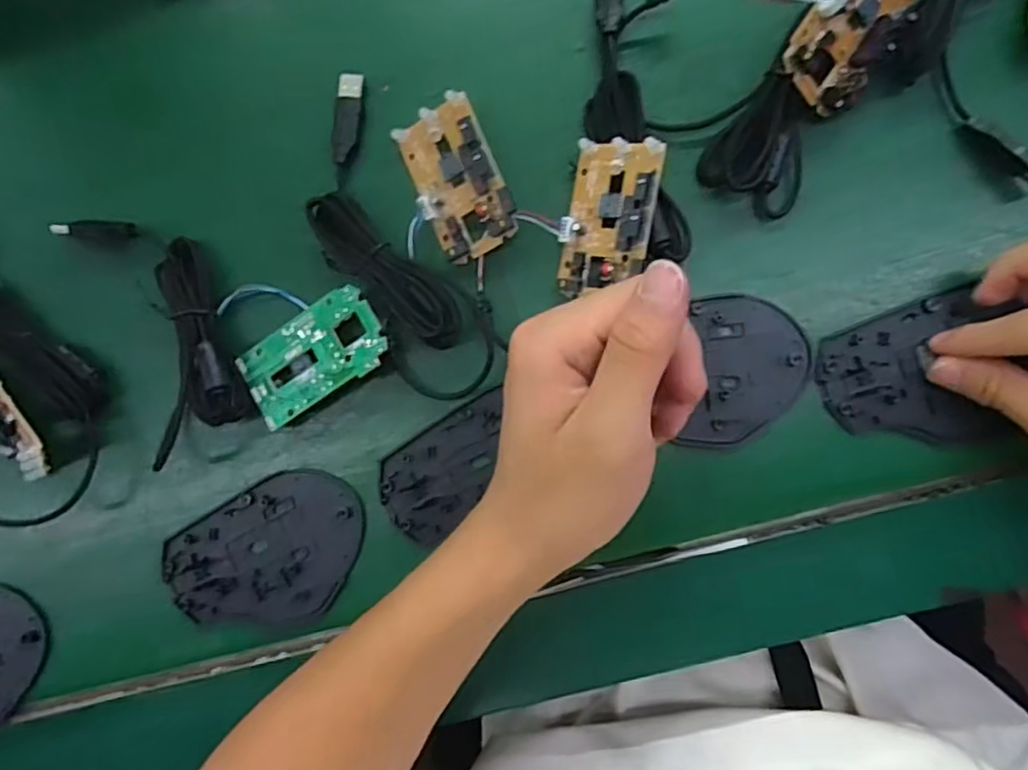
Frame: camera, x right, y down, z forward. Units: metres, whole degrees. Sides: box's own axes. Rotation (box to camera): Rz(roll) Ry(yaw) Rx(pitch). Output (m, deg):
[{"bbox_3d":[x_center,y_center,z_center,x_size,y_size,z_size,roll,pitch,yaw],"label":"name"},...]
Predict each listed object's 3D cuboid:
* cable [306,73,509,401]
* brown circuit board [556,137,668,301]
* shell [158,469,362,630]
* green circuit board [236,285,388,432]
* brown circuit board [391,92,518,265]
[{"bbox_3d":[-0.064,-0.077,0.333,0.062,0.020,0.176,-29,86,4],"label":"cable"},{"bbox_3d":[0.045,-0.082,0.317,0.043,0.013,0.076,13,94,30],"label":"brown circuit board"},{"bbox_3d":[-0.129,0.092,0.343,0.108,0.006,0.072,-32,85,4],"label":"shell"},{"bbox_3d":[-0.103,-0.015,0.333,0.077,0.006,0.045,-31,78,9],"label":"green circuit board"},{"bbox_3d":[-0.030,-0.106,0.330,0.043,0.022,0.078,-25,86,4],"label":"brown circuit board"}]

